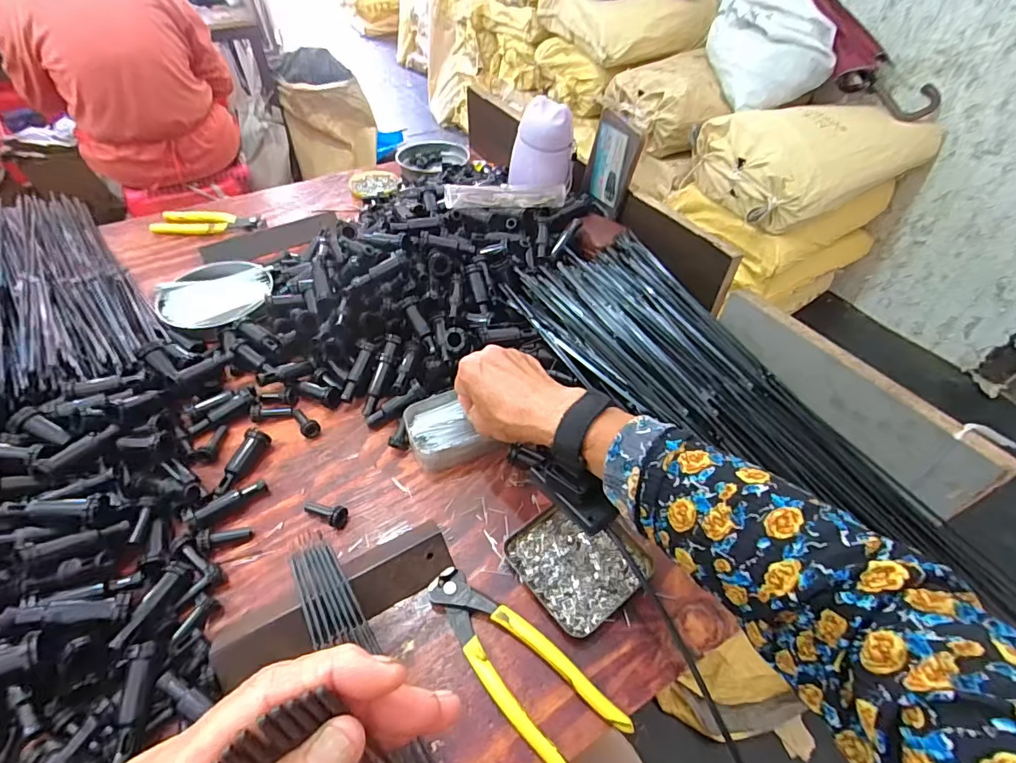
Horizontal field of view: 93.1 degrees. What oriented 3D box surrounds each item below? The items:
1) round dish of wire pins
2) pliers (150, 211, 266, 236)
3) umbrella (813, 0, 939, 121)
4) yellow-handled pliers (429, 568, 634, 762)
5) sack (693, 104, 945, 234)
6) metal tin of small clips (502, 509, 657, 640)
[{"bbox_3d":[-0.364,-0.105,0.603,0.132,0.024,0.117,-4,49,-3],"label":"round dish of wire pins"},{"bbox_3d":[-0.460,-0.249,0.747,0.167,0.012,0.055,2,48,2],"label":"pliers"},{"bbox_3d":[0.904,-1.073,1.386,0.149,0.126,0.829,-22,76,-19],"label":"umbrella"},{"bbox_3d":[0.002,0.202,0.347,0.165,0.011,0.055,35,57,27],"label":"yellow-handled pliers"},{"bbox_3d":[0.870,-0.671,1.398,0.511,0.240,0.387,-18,51,-16],"label":"sack"},{"bbox_3d":[0.061,0.148,0.406,0.101,0.010,0.098,-28,54,-23],"label":"metal tin of small clips"}]

